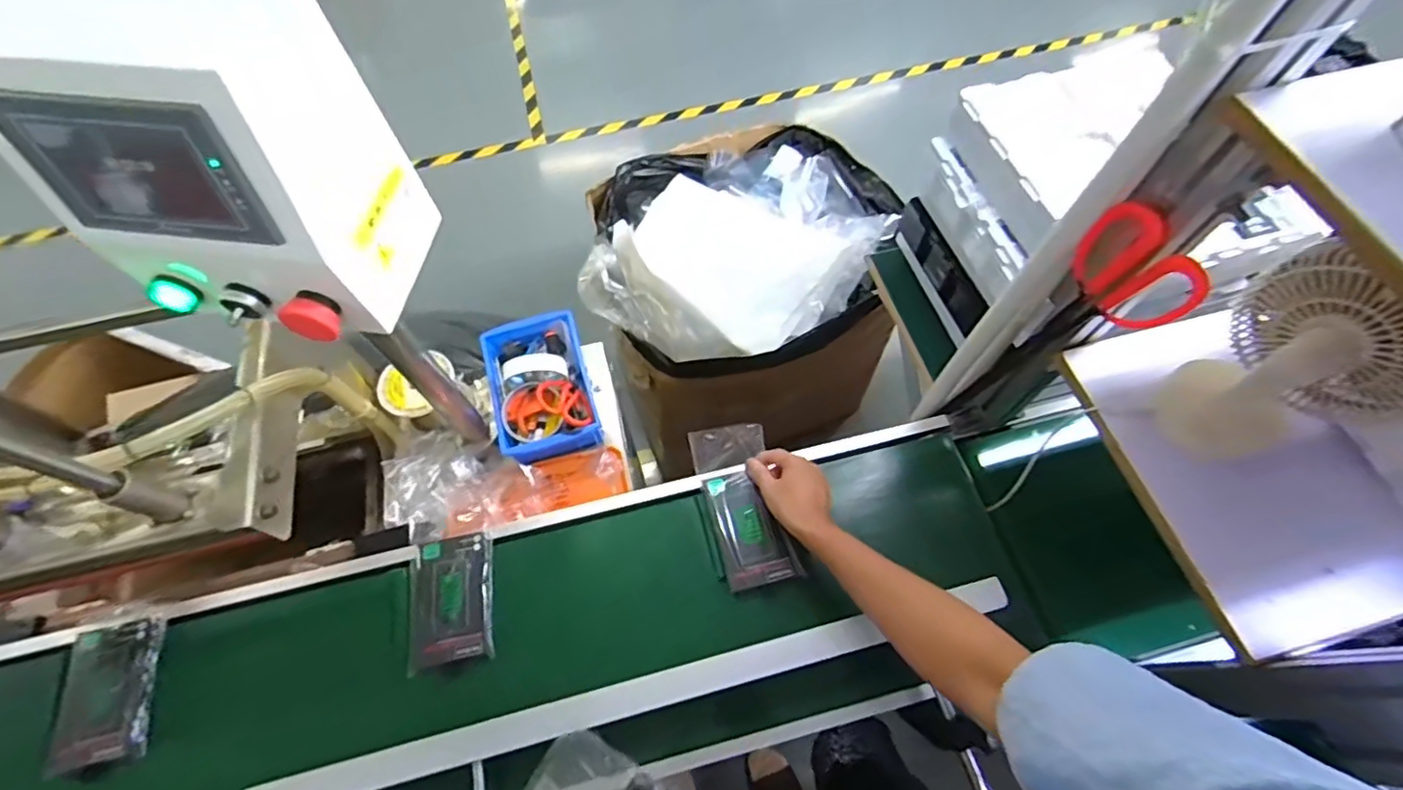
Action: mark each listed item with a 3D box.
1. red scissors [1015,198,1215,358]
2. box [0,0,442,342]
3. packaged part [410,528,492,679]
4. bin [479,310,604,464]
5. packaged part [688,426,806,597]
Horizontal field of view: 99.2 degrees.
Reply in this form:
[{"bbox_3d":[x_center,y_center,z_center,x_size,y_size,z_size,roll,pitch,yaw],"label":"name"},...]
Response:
[{"bbox_3d":[0.379,-0.081,0.573,0.022,0.224,0.102,-34,67,-15],"label":"red scissors"},{"bbox_3d":[-0.326,-0.153,0.406,0.183,0.189,0.146,11,64,6],"label":"box"},{"bbox_3d":[-0.284,0.230,0.674,0.092,0.012,0.135,-10,63,-4],"label":"packaged part"},{"bbox_3d":[-0.229,-0.015,0.857,0.142,0.072,0.213,-17,64,-8],"label":"bin"},{"bbox_3d":[0.048,0.124,0.691,0.085,0.025,0.186,-16,70,2],"label":"packaged part"}]

